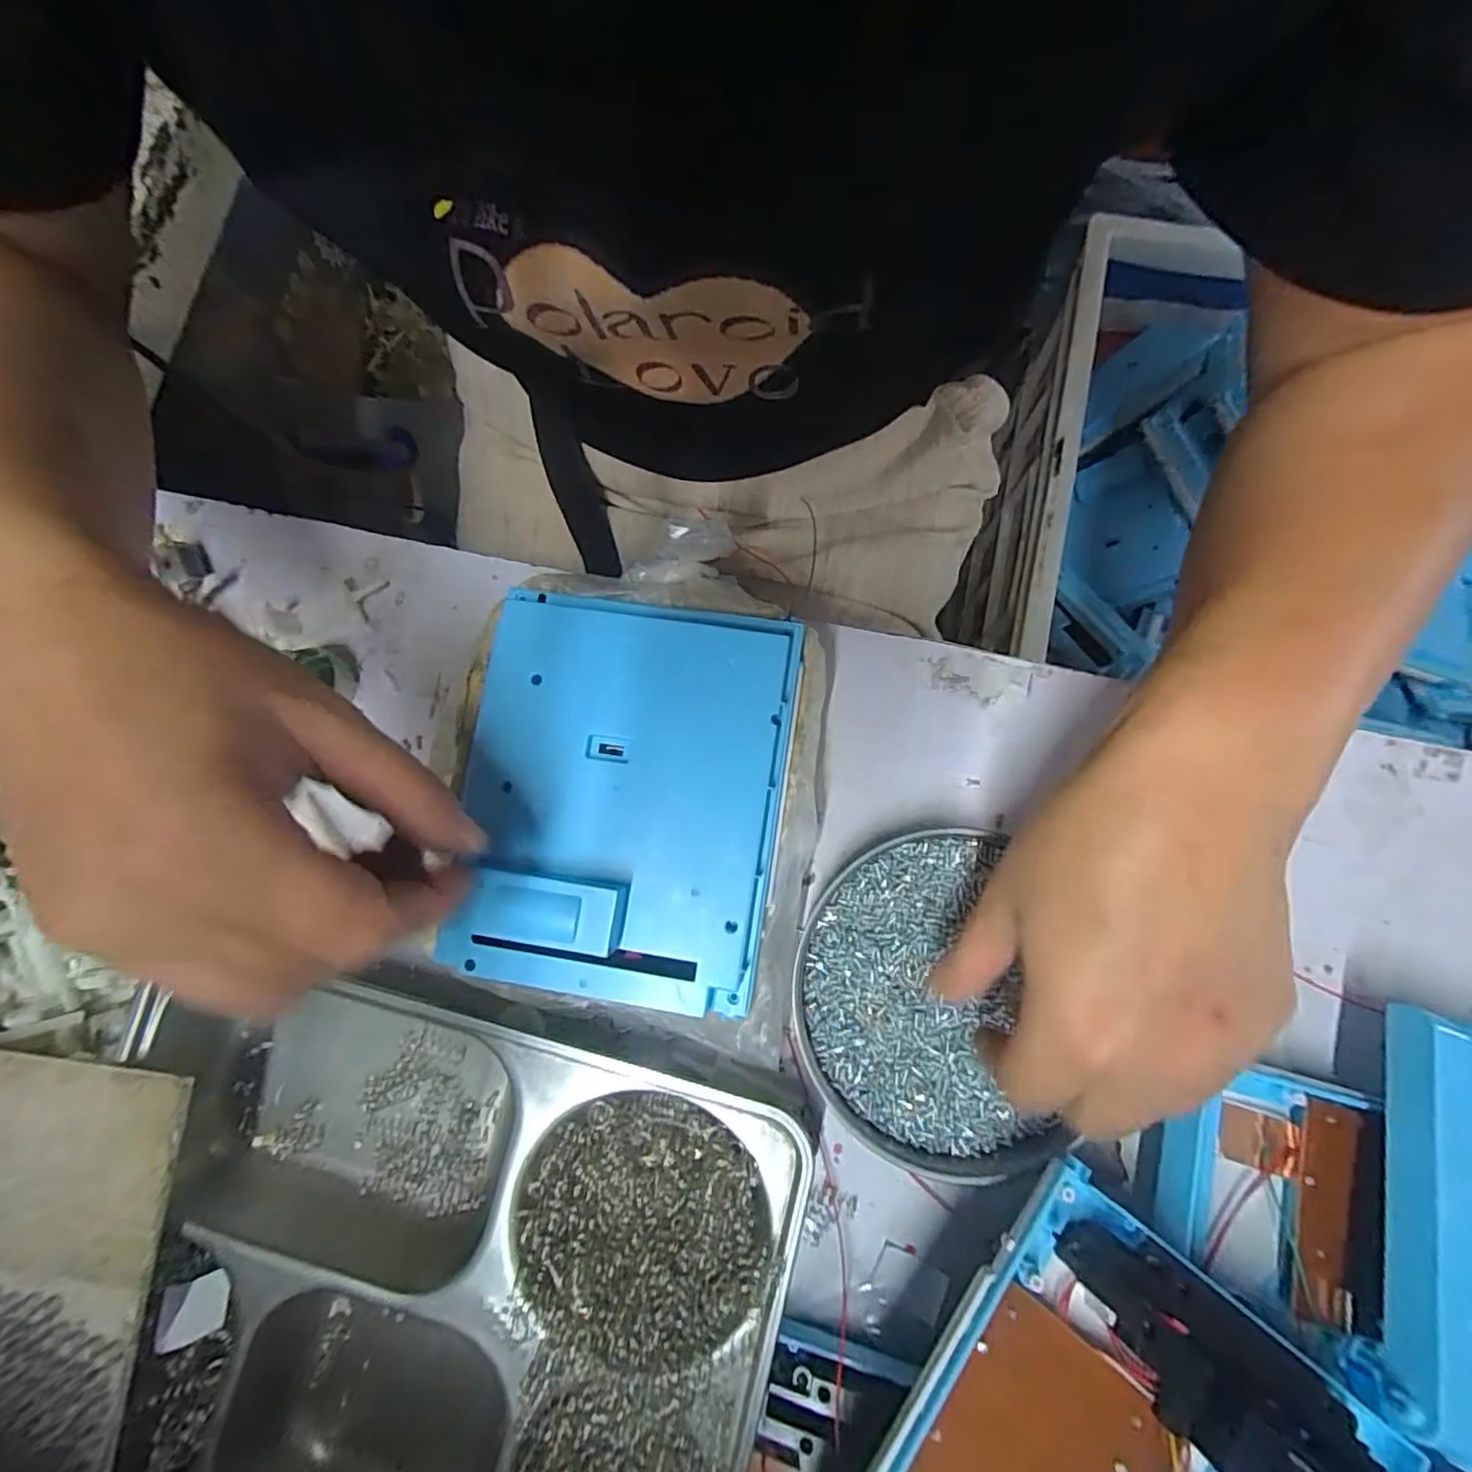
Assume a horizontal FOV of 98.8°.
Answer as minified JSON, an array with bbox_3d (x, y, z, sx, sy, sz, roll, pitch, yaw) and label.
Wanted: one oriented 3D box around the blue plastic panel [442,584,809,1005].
[{"bbox_3d":[-0.047,0.019,0.252,0.125,0.022,0.158,8,80,4],"label":"blue plastic panel"}]

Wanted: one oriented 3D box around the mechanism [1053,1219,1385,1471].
[{"bbox_3d":[0.149,0.196,0.186,0.106,0.030,0.037,36,84,8],"label":"mechanism"}]

